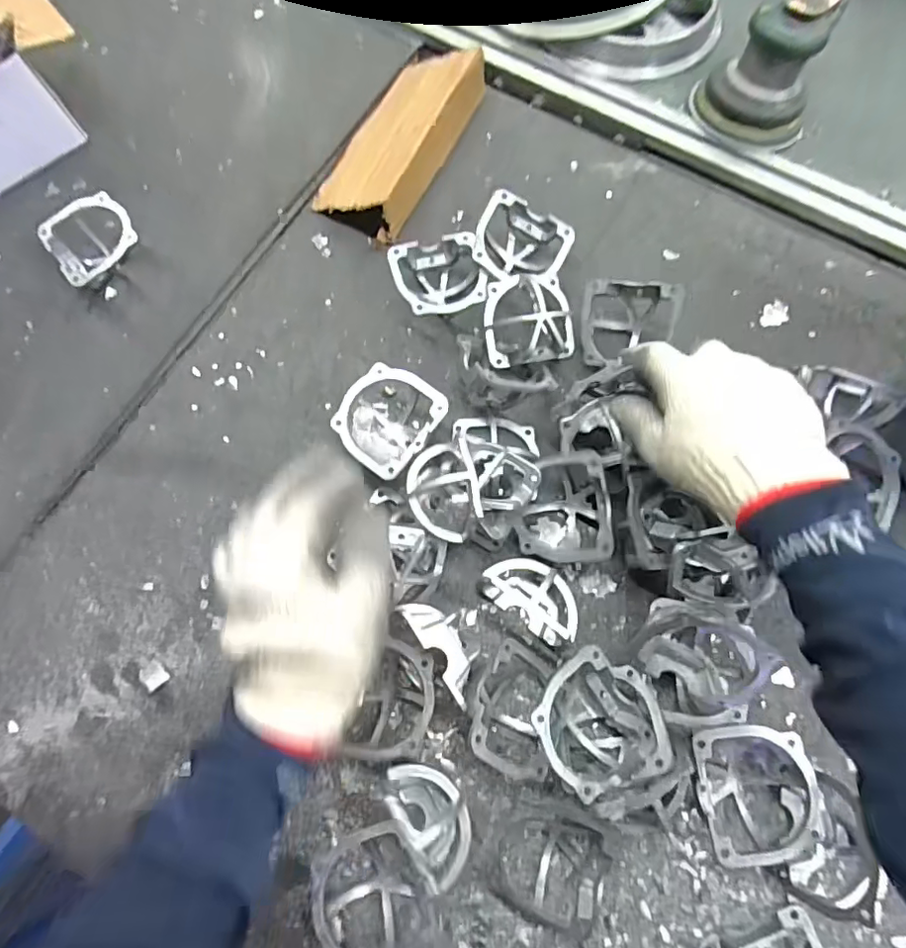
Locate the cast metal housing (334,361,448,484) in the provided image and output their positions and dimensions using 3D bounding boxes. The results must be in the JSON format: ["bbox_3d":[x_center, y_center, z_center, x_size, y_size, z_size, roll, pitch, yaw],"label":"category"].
[{"bbox_3d":[-0.058,-0.045,0.490,0.080,0.049,0.085,39,79,11],"label":"cast metal housing"}]

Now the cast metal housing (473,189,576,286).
[{"bbox_3d":[0.066,-0.212,0.525,0.083,0.055,0.080,22,76,8],"label":"cast metal housing"}]

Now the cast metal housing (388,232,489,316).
[{"bbox_3d":[-0.011,-0.178,0.525,0.080,0.046,0.077,-17,75,-3],"label":"cast metal housing"}]

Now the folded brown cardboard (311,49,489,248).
[{"bbox_3d":[-0.052,-0.359,0.574,0.101,0.046,0.231,25,77,9],"label":"folded brown cardboard"}]

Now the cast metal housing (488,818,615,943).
[{"bbox_3d":[0.070,0.283,0.397,0.072,0.033,0.059,11,75,5],"label":"cast metal housing"}]

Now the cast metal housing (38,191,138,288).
[{"bbox_3d":[-0.349,-0.225,0.547,0.080,0.052,0.079,-1,74,2],"label":"cast metal housing"}]

